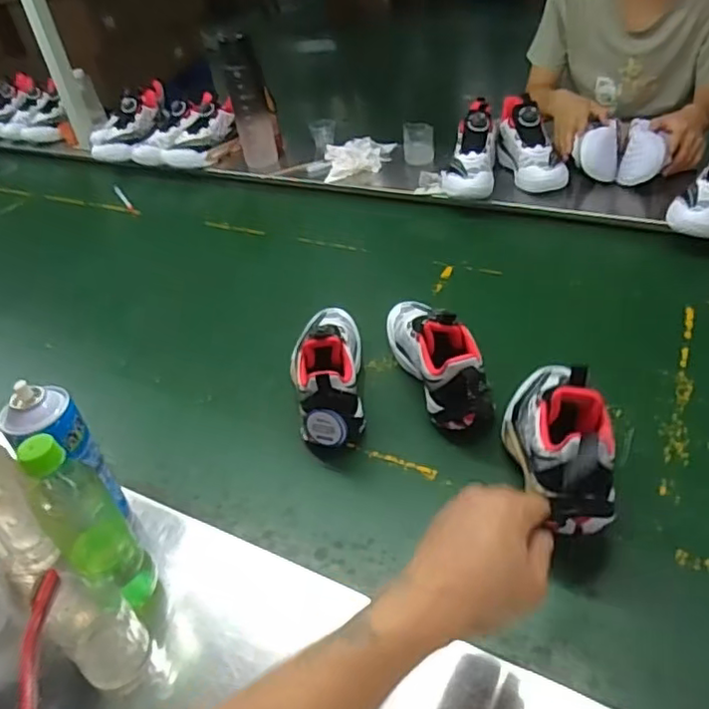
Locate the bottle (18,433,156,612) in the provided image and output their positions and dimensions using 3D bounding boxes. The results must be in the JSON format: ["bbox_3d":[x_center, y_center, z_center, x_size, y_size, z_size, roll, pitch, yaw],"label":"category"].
[{"bbox_3d":[-0.235,0.159,0.553,0.059,0.219,0.051,-31,44,-28],"label":"bottle"}]

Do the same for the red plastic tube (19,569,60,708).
[{"bbox_3d":[-0.301,0.280,0.579,0.022,0.024,0.165,-12,38,-7],"label":"red plastic tube"}]

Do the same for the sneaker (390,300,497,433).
[{"bbox_3d":[0.104,-0.008,0.796,0.070,0.129,0.223,-15,39,-9],"label":"sneaker"}]

